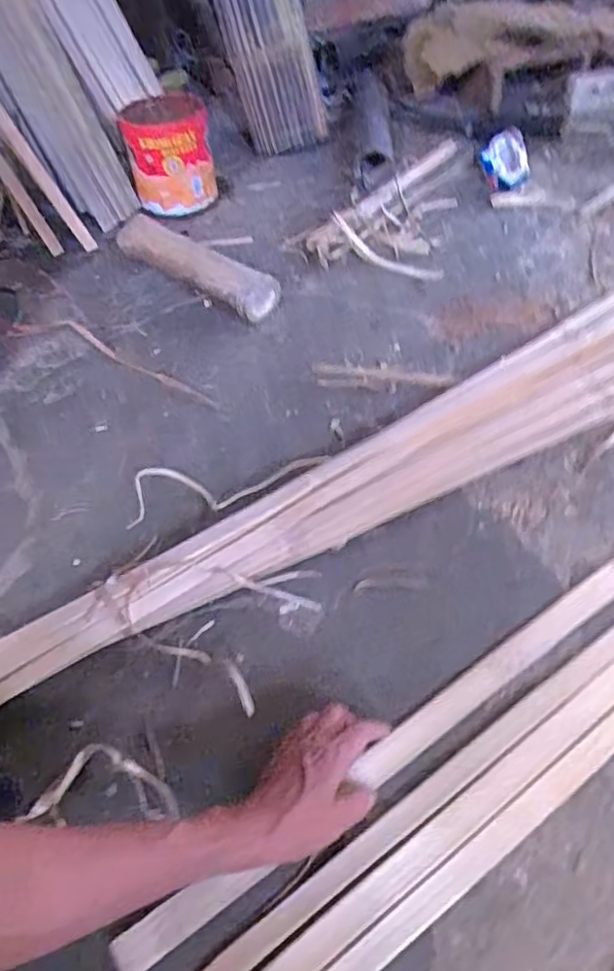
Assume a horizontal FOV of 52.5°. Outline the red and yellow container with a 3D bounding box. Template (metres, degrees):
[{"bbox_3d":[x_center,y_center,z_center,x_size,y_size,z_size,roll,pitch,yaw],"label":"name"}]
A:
[{"bbox_3d":[-0.254,-0.612,1.140,0.146,0.188,0.171,-16,52,-8],"label":"red and yellow container"}]

